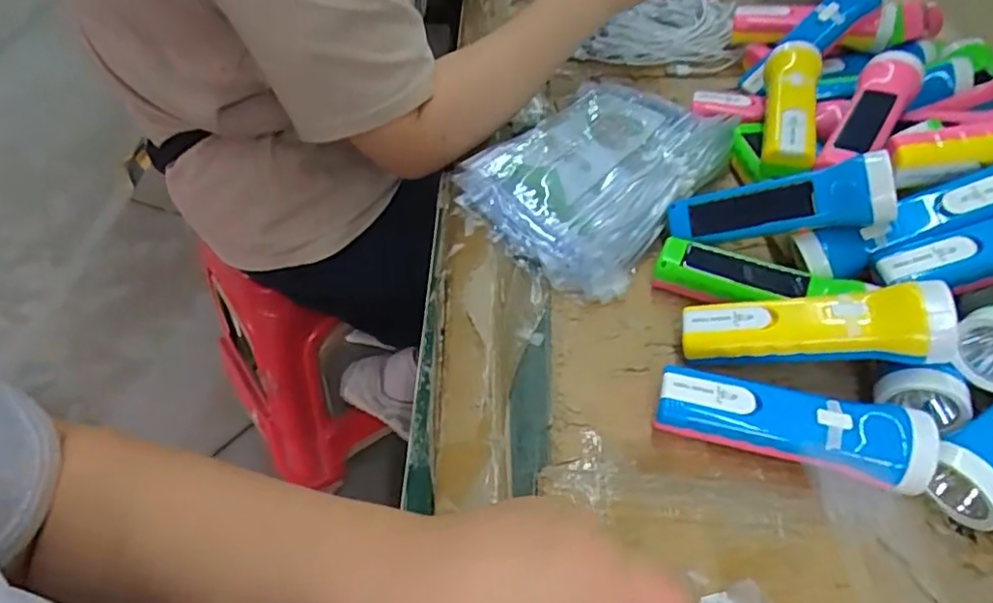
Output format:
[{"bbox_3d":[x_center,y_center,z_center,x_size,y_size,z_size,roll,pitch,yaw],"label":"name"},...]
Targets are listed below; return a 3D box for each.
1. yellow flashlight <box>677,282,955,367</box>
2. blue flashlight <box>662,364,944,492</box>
[{"bbox_3d":[0.210,0.017,0.404,0.161,0.041,0.042,-5,49,23],"label":"yellow flashlight"},{"bbox_3d":[0.187,0.080,0.387,0.161,0.046,0.046,16,53,11],"label":"blue flashlight"}]

